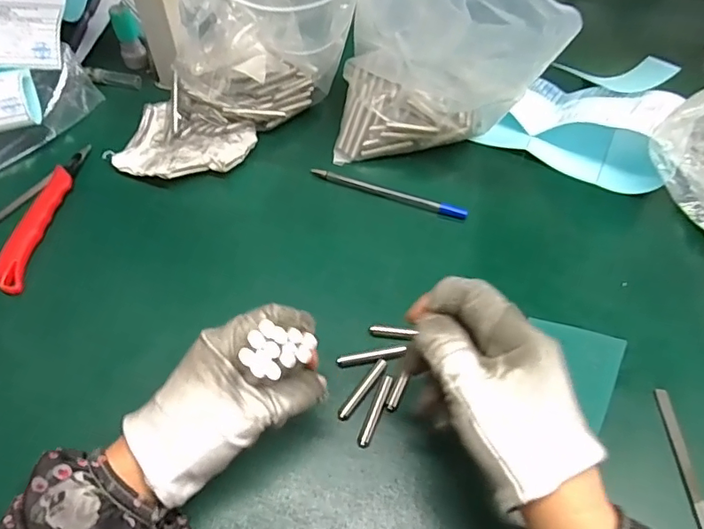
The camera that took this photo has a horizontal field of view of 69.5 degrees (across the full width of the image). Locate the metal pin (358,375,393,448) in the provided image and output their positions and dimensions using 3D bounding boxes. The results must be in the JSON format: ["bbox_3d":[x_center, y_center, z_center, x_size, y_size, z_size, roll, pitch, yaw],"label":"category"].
[{"bbox_3d":[0.016,0.096,0.331,0.007,0.007,0.048,20,56,12],"label":"metal pin"}]

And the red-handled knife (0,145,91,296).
[{"bbox_3d":[-0.254,-0.042,0.417,0.023,0.013,0.149,4,54,1],"label":"red-handled knife"}]

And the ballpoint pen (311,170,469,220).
[{"bbox_3d":[0.033,-0.064,0.446,0.140,0.006,0.011,18,55,10],"label":"ballpoint pen"}]

